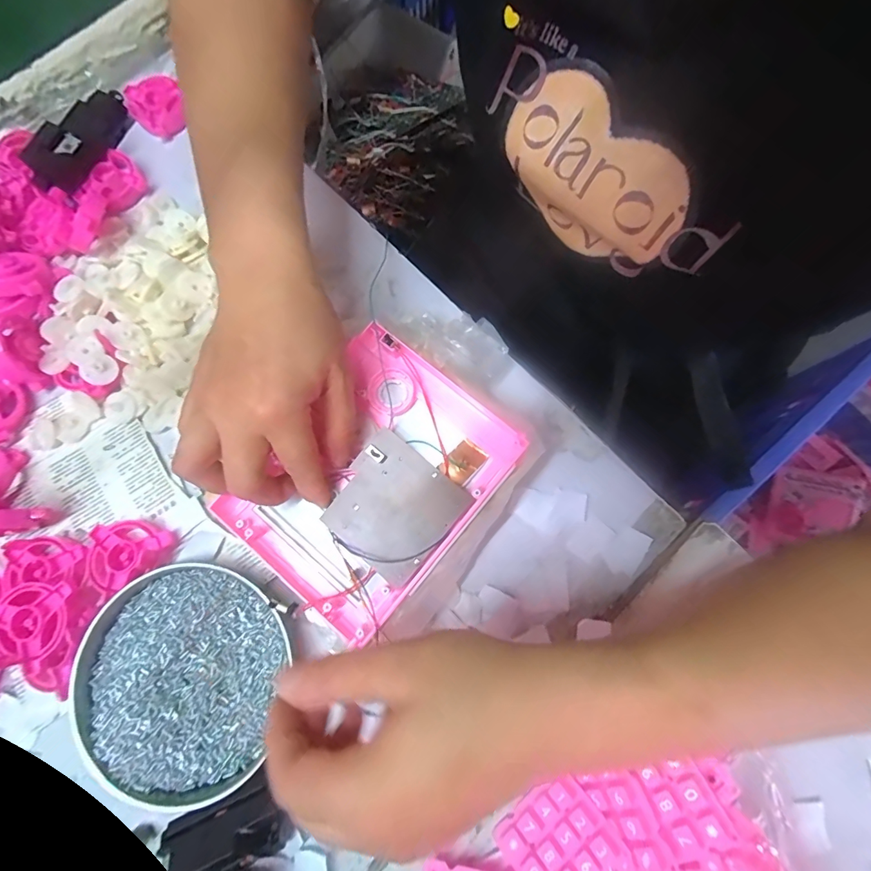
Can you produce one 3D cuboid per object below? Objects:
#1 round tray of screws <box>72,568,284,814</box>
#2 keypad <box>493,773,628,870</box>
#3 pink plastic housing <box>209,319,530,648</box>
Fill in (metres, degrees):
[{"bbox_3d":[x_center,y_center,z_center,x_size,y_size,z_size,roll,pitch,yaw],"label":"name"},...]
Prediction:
[{"bbox_3d":[-0.164,0.153,0.278,0.123,0.013,0.133,0,77,1],"label":"round tray of screws"},{"bbox_3d":[0.068,0.226,0.245,0.058,0.009,0.048,-47,61,1],"label":"keypad"},{"bbox_3d":[-0.042,0.027,0.284,0.128,0.030,0.162,39,77,8],"label":"pink plastic housing"}]

